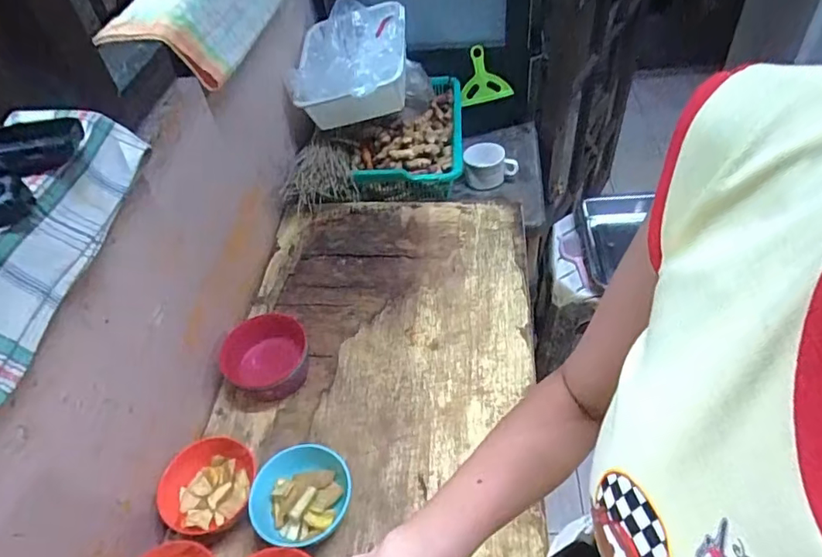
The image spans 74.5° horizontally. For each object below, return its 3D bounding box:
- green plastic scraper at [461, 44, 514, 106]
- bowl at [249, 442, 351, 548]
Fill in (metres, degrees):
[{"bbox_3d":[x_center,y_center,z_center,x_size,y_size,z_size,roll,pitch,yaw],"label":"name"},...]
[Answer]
[{"bbox_3d":[0.172,-0.491,1.294,0.127,0.129,0.012,-15,12,-7],"label":"green plastic scraper"},{"bbox_3d":[-0.124,0.256,0.627,0.109,0.057,0.105,-3,46,4],"label":"bowl"}]

